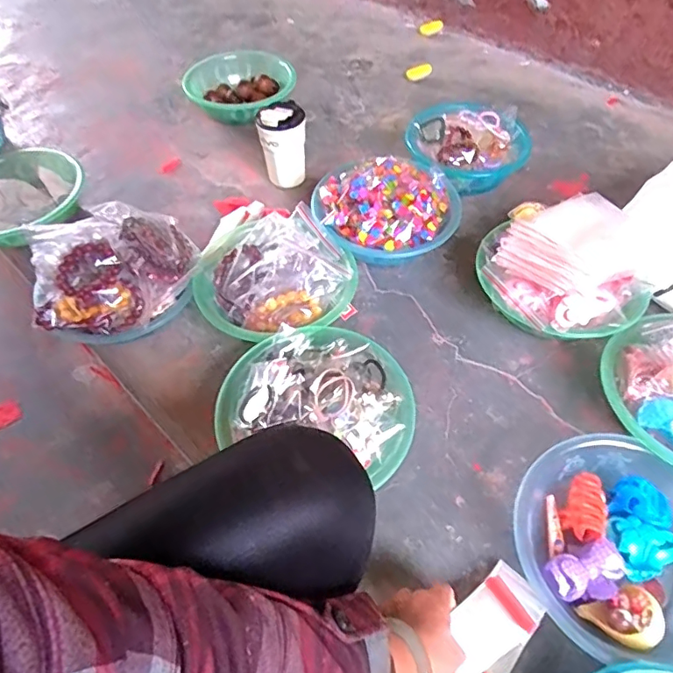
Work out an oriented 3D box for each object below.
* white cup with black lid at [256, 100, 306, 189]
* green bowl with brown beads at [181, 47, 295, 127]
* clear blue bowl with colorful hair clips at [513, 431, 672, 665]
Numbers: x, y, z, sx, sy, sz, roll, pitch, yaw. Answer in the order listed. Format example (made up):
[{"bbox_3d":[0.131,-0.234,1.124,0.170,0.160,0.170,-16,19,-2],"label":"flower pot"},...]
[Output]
[{"bbox_3d":[-0.097,-0.355,0.969,0.084,0.153,0.085,-4,53,-2],"label":"white cup with black lid"},{"bbox_3d":[-0.201,-0.545,1.134,0.201,0.102,0.201,30,59,21],"label":"green bowl with brown beads"},{"bbox_3d":[0.314,0.222,0.572,0.227,0.073,0.216,0,53,1],"label":"clear blue bowl with colorful hair clips"}]

